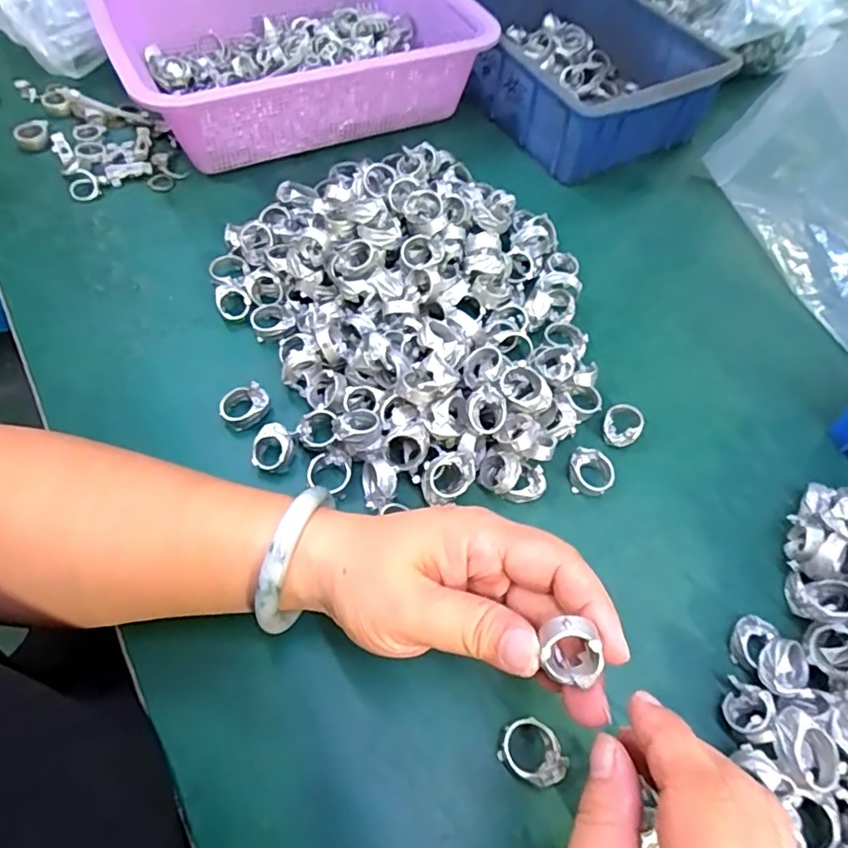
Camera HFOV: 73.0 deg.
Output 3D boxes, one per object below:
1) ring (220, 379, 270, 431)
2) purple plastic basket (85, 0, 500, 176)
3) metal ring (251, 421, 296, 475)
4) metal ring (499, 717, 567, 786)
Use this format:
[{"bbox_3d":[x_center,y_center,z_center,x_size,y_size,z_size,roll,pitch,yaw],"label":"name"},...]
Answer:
[{"bbox_3d":[-0.111,-0.011,0.356,0.029,0.016,0.020,-33,66,-20],"label":"ring"},{"bbox_3d":[-0.106,-0.332,0.505,0.289,0.077,0.206,-24,63,-17],"label":"purple plastic basket"},{"bbox_3d":[-0.089,0.015,0.338,0.022,0.013,0.026,41,65,19],"label":"metal ring"},{"bbox_3d":[0.051,0.151,0.264,0.031,0.010,0.024,38,64,18],"label":"metal ring"}]

